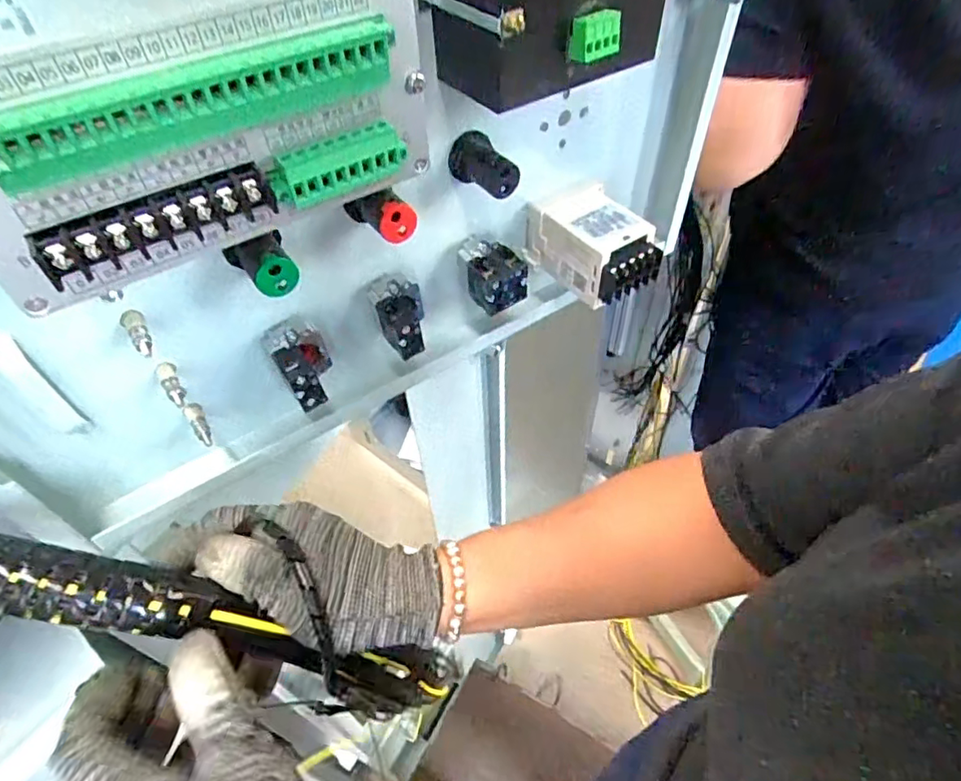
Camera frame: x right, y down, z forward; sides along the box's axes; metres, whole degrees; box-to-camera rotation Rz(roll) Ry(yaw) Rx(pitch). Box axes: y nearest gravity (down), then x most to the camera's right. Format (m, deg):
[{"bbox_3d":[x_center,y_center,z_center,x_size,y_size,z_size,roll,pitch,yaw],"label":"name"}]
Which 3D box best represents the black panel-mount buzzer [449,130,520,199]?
[{"bbox_3d":[0.001,-0.125,0.319,0.024,0.025,0.035,-29,54,-21],"label":"black panel-mount buzzer"}]

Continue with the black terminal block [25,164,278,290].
[{"bbox_3d":[-0.098,-0.052,0.176,0.067,0.012,0.010,-29,54,-21],"label":"black terminal block"}]

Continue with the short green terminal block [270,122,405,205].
[{"bbox_3d":[-0.048,-0.077,0.195,0.046,0.016,0.008,-29,54,-21],"label":"short green terminal block"}]

